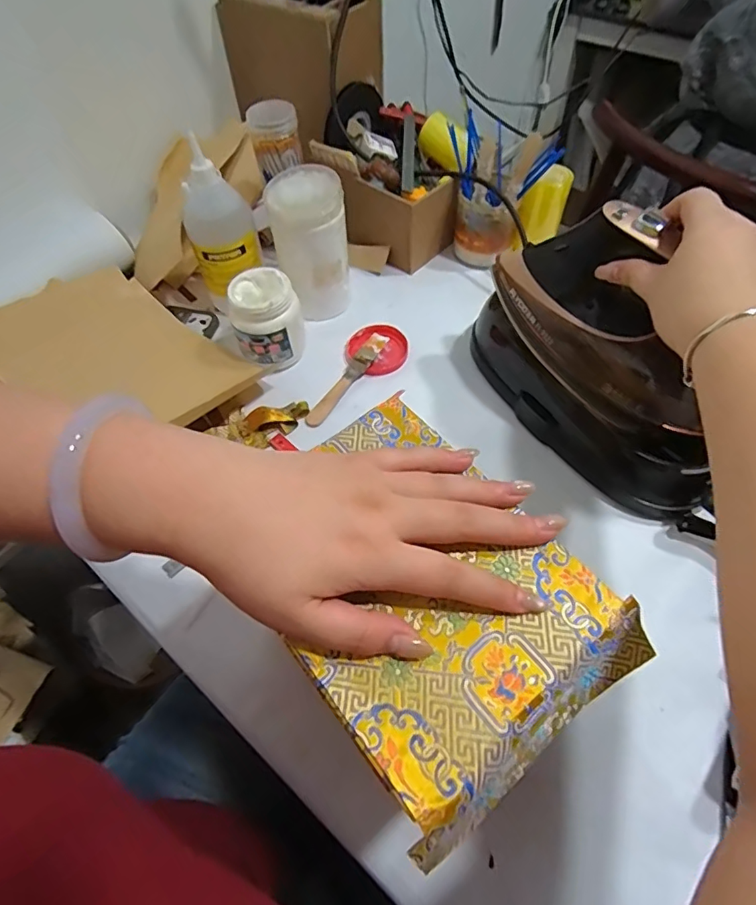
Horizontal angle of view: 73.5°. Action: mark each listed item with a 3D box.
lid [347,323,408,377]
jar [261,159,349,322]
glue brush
[{"bbox_3d":[-0.001,-0.122,0.599,0.073,0.012,0.070,-1,57,2],"label":"lid"},{"bbox_3d":[-0.077,-0.238,0.597,0.081,0.151,0.091,-10,57,-4],"label":"jar"},{"bbox_3d":[-0.033,-0.085,0.574,0.023,0.015,0.141,27,62,18],"label":"glue brush"}]

